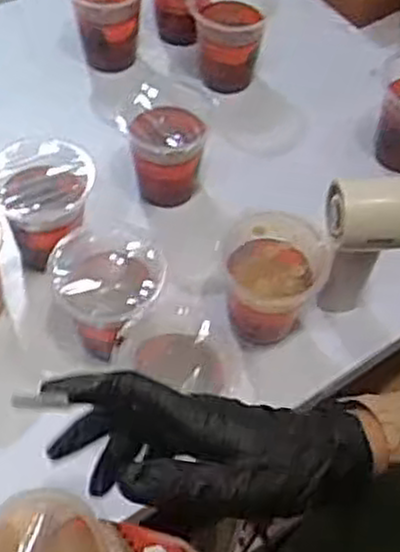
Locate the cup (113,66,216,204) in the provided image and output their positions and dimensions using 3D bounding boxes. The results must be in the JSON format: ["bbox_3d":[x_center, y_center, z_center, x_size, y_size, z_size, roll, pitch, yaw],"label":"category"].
[{"bbox_3d":[-0.033,-0.119,0.738,0.079,0.092,0.079,2,56,-3],"label":"cup"}]

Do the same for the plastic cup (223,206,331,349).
[{"bbox_3d":[0.057,0.012,0.652,0.080,0.095,0.091,6,56,-1],"label":"plastic cup"}]

